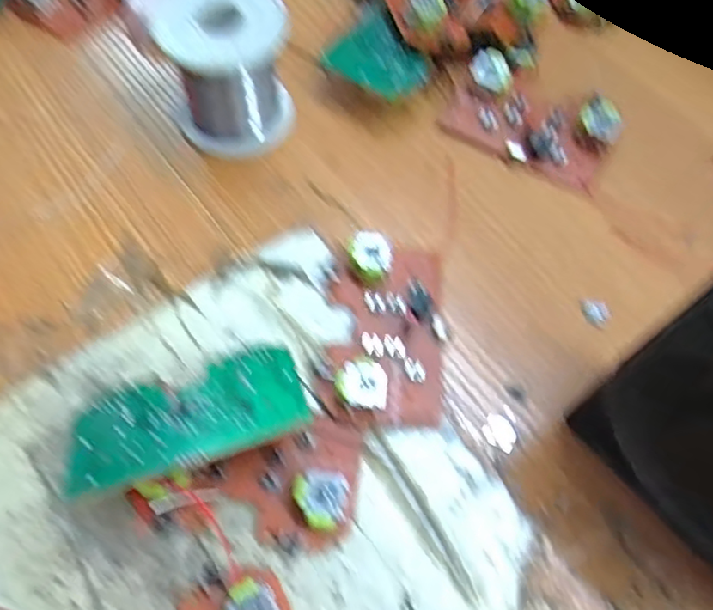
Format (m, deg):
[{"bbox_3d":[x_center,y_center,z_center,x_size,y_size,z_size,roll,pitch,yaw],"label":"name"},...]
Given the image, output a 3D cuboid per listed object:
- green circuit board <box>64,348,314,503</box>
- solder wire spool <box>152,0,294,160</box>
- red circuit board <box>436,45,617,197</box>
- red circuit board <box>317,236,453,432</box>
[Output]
[{"bbox_3d":[-0.066,0.043,0.236,0.090,0.004,0.053,-16,36,-5],"label":"green circuit board"},{"bbox_3d":[-0.065,-0.119,0.303,0.059,0.068,0.056,1,67,-3],"label":"solder wire spool"},{"bbox_3d":[0.095,-0.101,0.325,0.090,0.020,0.046,25,68,8],"label":"red circuit board"},{"bbox_3d":[0.014,0.011,0.271,0.055,0.017,0.090,7,67,0],"label":"red circuit board"}]

